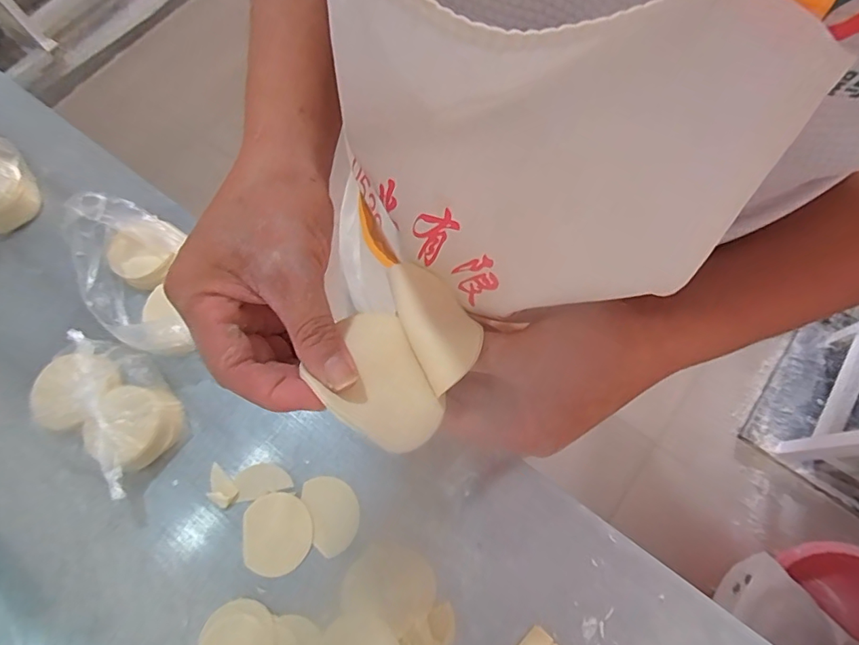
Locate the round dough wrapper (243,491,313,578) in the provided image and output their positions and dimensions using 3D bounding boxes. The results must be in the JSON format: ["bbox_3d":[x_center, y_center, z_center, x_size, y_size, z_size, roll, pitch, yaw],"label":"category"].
[{"bbox_3d":[-0.170,0.235,0.546,0.076,0.004,0.083,-9,70,-1],"label":"round dough wrapper"}]

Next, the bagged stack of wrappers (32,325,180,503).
[{"bbox_3d":[-0.372,0.098,0.574,0.180,0.060,0.127,35,75,14],"label":"bagged stack of wrappers"}]

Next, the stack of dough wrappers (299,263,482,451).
[{"bbox_3d":[-0.015,0.014,0.274,0.070,0.036,0.101,29,74,12],"label":"stack of dough wrappers"}]

